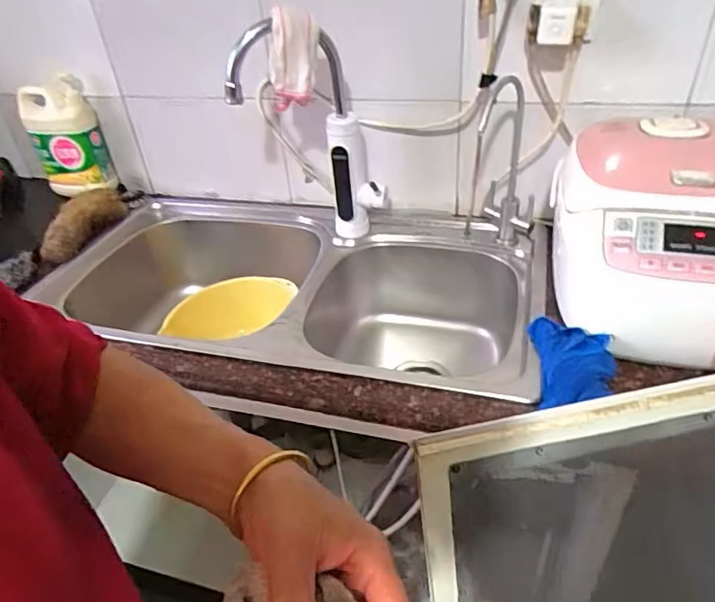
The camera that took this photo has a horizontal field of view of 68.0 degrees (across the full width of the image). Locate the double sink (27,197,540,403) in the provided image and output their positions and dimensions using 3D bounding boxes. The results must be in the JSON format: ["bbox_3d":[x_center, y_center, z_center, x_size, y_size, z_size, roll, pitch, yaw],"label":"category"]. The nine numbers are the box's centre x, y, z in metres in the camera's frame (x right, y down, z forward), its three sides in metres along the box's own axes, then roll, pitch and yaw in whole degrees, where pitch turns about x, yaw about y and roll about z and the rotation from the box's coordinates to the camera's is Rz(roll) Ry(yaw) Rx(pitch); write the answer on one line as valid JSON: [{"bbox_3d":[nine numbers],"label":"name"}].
[{"bbox_3d":[-0.135,0.011,0.951,0.810,0.199,0.405,9,40,18],"label":"double sink"}]

